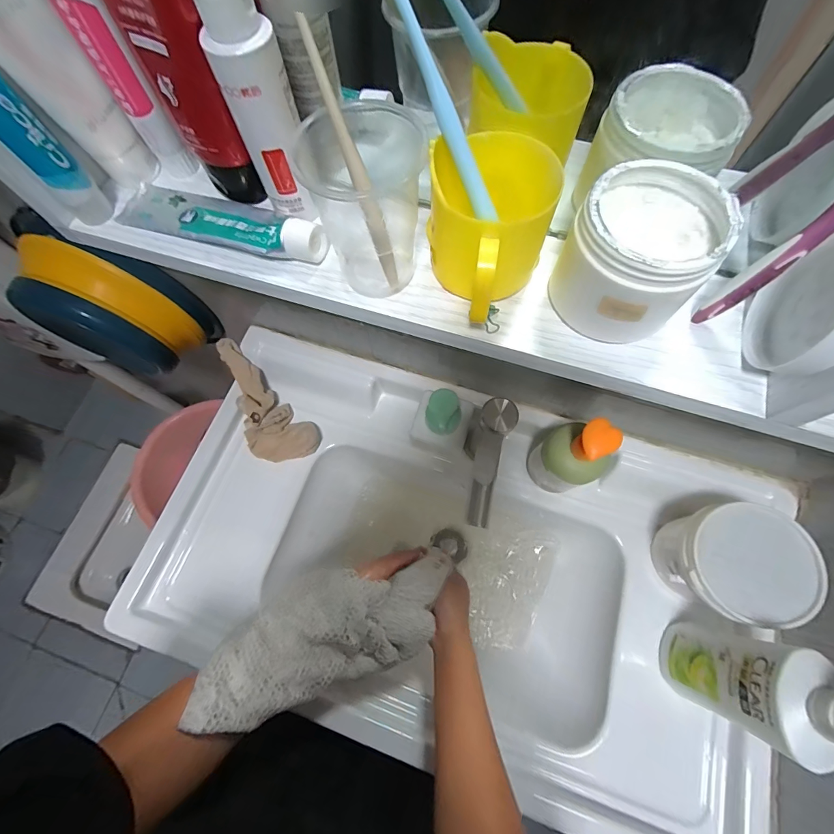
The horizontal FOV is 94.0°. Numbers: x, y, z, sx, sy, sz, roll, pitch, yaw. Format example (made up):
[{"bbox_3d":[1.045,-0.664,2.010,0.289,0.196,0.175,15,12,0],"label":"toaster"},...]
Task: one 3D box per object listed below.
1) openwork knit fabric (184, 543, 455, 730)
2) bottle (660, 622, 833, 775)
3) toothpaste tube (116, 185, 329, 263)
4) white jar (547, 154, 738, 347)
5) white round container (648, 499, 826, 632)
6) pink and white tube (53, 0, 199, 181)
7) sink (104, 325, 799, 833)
[{"bbox_3d":[-0.079,0.214,0.394,0.253,0.061,0.102,-10,68,-29],"label":"openwork knit fabric"},{"bbox_3d":[0.327,0.260,0.372,0.051,0.250,0.086,13,71,6],"label":"bottle"},{"bbox_3d":[-0.145,-0.144,0.282,0.169,0.026,0.045,19,72,8],"label":"toothpaste tube"},{"bbox_3d":[0.128,-0.093,0.229,0.074,0.069,0.072,-1,70,1],"label":"white jar"},{"bbox_3d":[0.363,0.175,0.470,0.121,0.129,0.120,-1,70,1],"label":"white round container"},{"bbox_3d":[-0.190,-0.230,0.242,0.035,0.160,0.023,9,71,5],"label":"pink and white tube"},{"bbox_3d":[0.044,0.212,0.571,0.782,0.183,0.453,18,71,8],"label":"sink"}]

